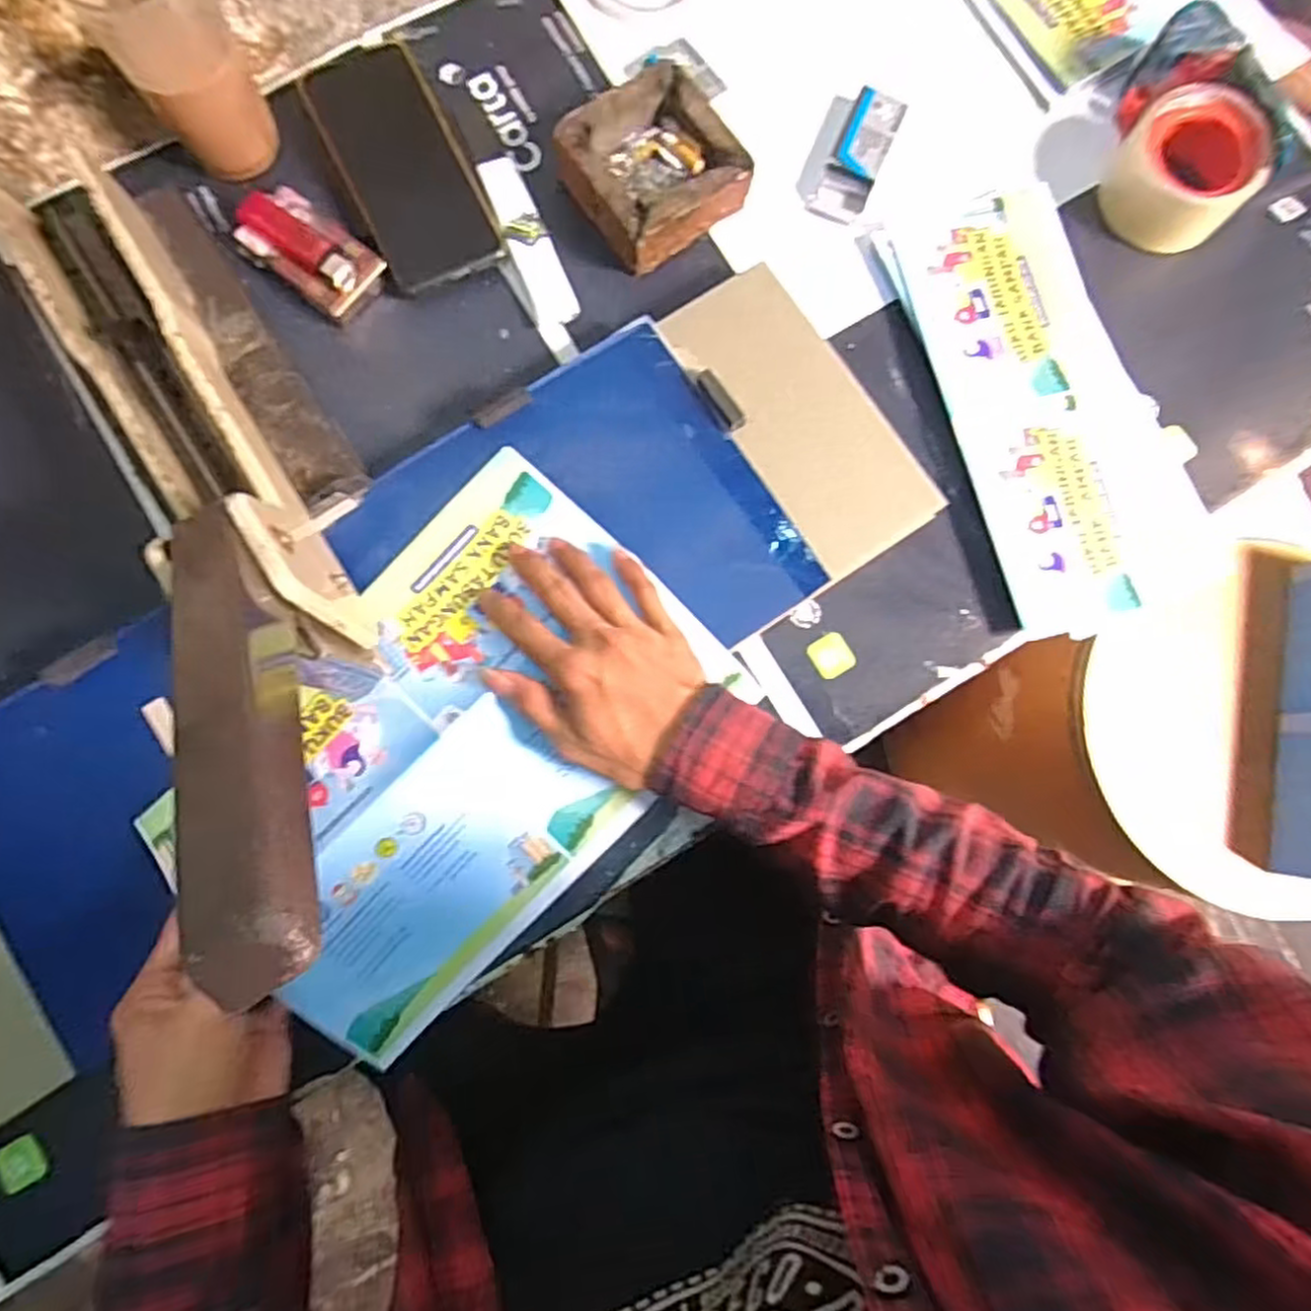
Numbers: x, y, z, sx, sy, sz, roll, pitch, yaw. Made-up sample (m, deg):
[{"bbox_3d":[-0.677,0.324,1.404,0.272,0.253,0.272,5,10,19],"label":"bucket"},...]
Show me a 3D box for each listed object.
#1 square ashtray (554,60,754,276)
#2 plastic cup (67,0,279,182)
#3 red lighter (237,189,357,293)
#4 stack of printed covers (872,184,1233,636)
[{"bbox_3d":[-0.003,-0.321,0.482,0.103,0.036,0.100,-37,85,-7],"label":"square ashtray"},{"bbox_3d":[-0.287,-0.369,0.441,0.078,0.098,0.082,-33,85,-7],"label":"plastic cup"},{"bbox_3d":[-0.232,-0.268,0.472,0.092,0.013,0.023,36,82,3],"label":"red lighter"},{"bbox_3d":[0.262,-0.171,0.485,0.144,0.014,0.293,-16,83,-5],"label":"stack of printed covers"}]

